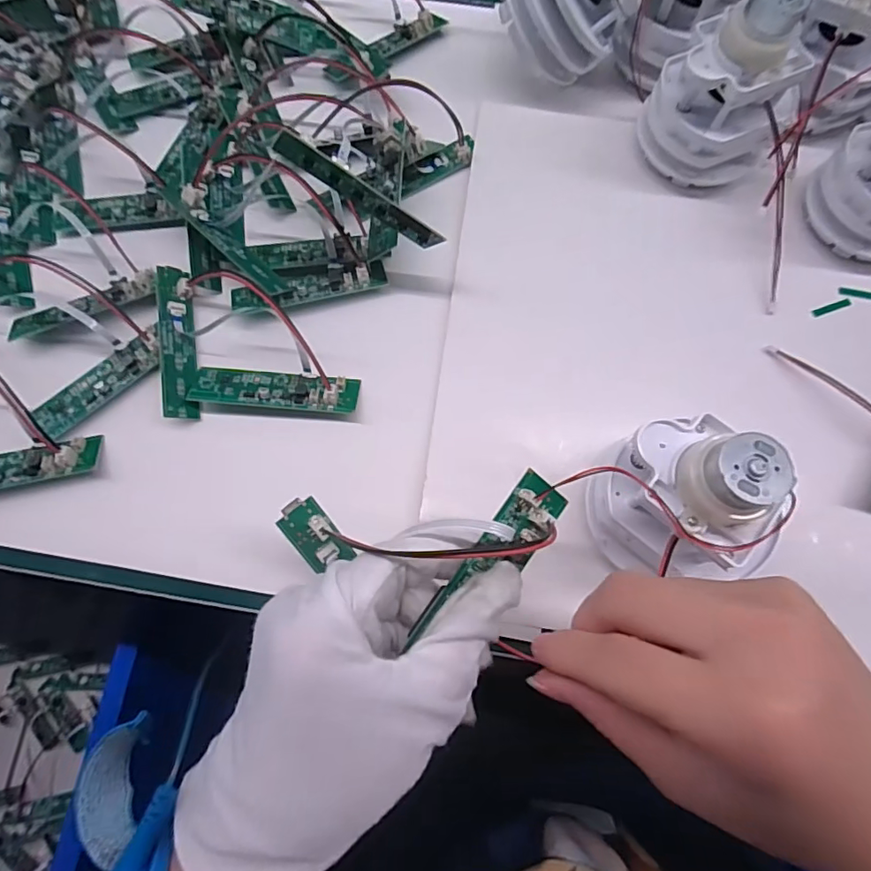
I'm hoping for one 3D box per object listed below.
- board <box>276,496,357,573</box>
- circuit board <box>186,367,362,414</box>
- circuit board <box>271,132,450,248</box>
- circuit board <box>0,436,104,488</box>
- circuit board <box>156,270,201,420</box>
[{"bbox_3d":[-0.048,0.040,0.205,0.017,0.006,0.031,-38,103,-19],"label":"board"},{"bbox_3d":[-0.081,-0.024,0.255,0.082,0.015,0.021,5,74,2],"label":"circuit board"},{"bbox_3d":[-0.031,-0.108,0.231,0.081,0.014,0.005,25,72,-30],"label":"circuit board"},{"bbox_3d":[-0.207,0.016,0.248,0.081,0.012,0.020,-11,74,-3],"label":"circuit board"},{"bbox_3d":[-0.132,-0.048,0.263,0.019,0.006,0.081,6,71,-42],"label":"circuit board"}]

